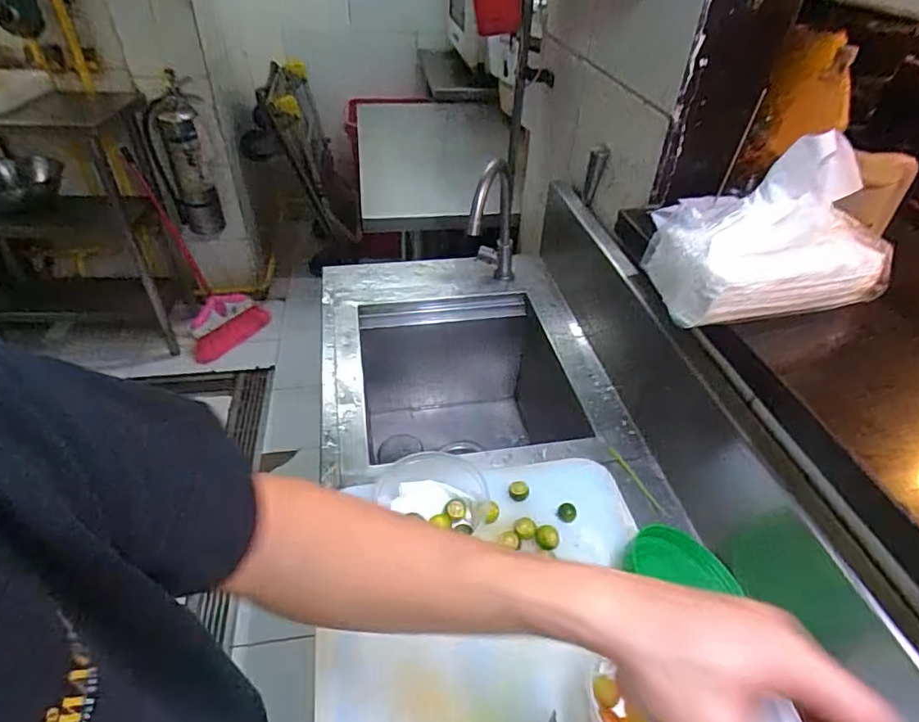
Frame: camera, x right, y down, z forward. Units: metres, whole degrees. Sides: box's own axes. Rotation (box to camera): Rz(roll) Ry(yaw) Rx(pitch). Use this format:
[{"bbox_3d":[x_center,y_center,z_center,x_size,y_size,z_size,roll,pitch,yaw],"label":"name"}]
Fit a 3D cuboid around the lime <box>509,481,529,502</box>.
[{"bbox_3d":[0.066,0.147,0.608,0.020,0.018,0.017,34,49,31],"label":"lime"}]

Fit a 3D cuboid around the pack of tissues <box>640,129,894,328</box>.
[{"bbox_3d":[0.313,-0.139,0.533,0.208,0.153,0.120,-8,42,-12],"label":"pack of tissues"}]

